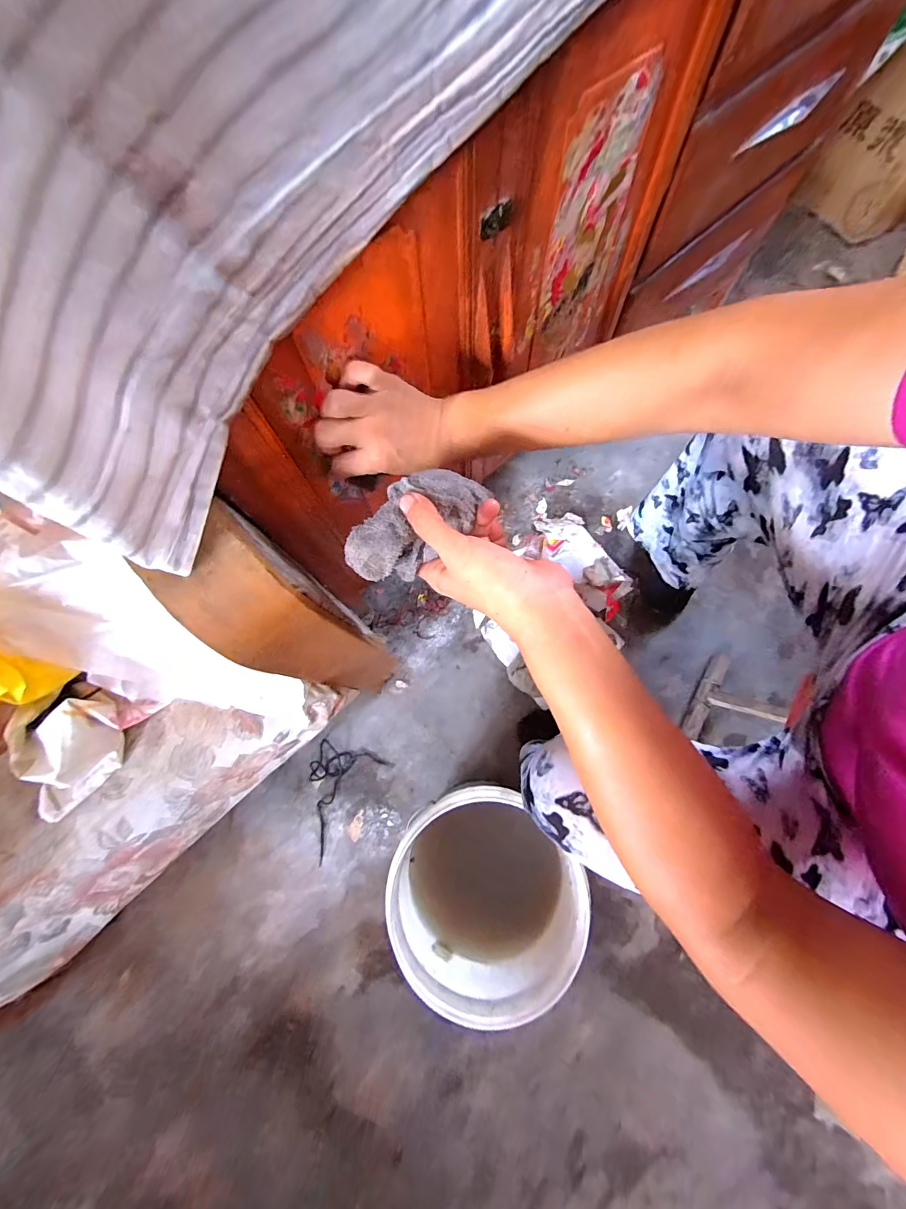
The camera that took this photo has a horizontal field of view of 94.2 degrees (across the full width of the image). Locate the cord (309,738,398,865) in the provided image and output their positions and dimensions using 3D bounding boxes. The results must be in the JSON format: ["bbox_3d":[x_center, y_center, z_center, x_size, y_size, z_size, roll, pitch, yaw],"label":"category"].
[{"bbox_3d":[-0.231,0.348,0.799,0.137,0.014,0.207,38,80,11],"label":"cord"}]

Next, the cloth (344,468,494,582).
[{"bbox_3d":[-0.025,-0.066,0.323,0.124,0.040,0.053,-40,77,-11],"label":"cloth"}]

